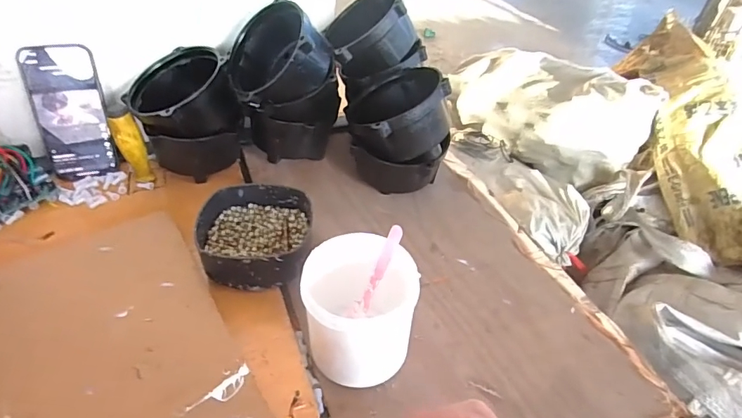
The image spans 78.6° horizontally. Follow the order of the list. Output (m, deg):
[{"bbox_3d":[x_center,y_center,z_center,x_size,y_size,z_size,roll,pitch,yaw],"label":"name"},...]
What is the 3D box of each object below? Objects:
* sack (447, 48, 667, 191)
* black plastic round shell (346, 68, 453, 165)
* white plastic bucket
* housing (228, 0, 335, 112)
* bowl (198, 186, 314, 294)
[{"bbox_3d":[0.573,-0.370,1.550,0.277,0.261,0.684,-18,45,-24],"label":"sack"},{"bbox_3d":[0.032,-0.126,0.581,0.123,0.066,0.145,-31,40,-1],"label":"black plastic round shell"},{"bbox_3d":[-0.010,0.090,0.396,0.093,0.099,0.091,3,40,-2],"label":"white plastic bucket"},{"bbox_3d":[-0.114,-0.188,0.576,0.077,0.129,0.136,22,11,-49],"label":"housing"},{"bbox_3d":[-0.128,0.027,0.500,0.117,0.039,0.126,3,40,-2],"label":"bowl"}]

